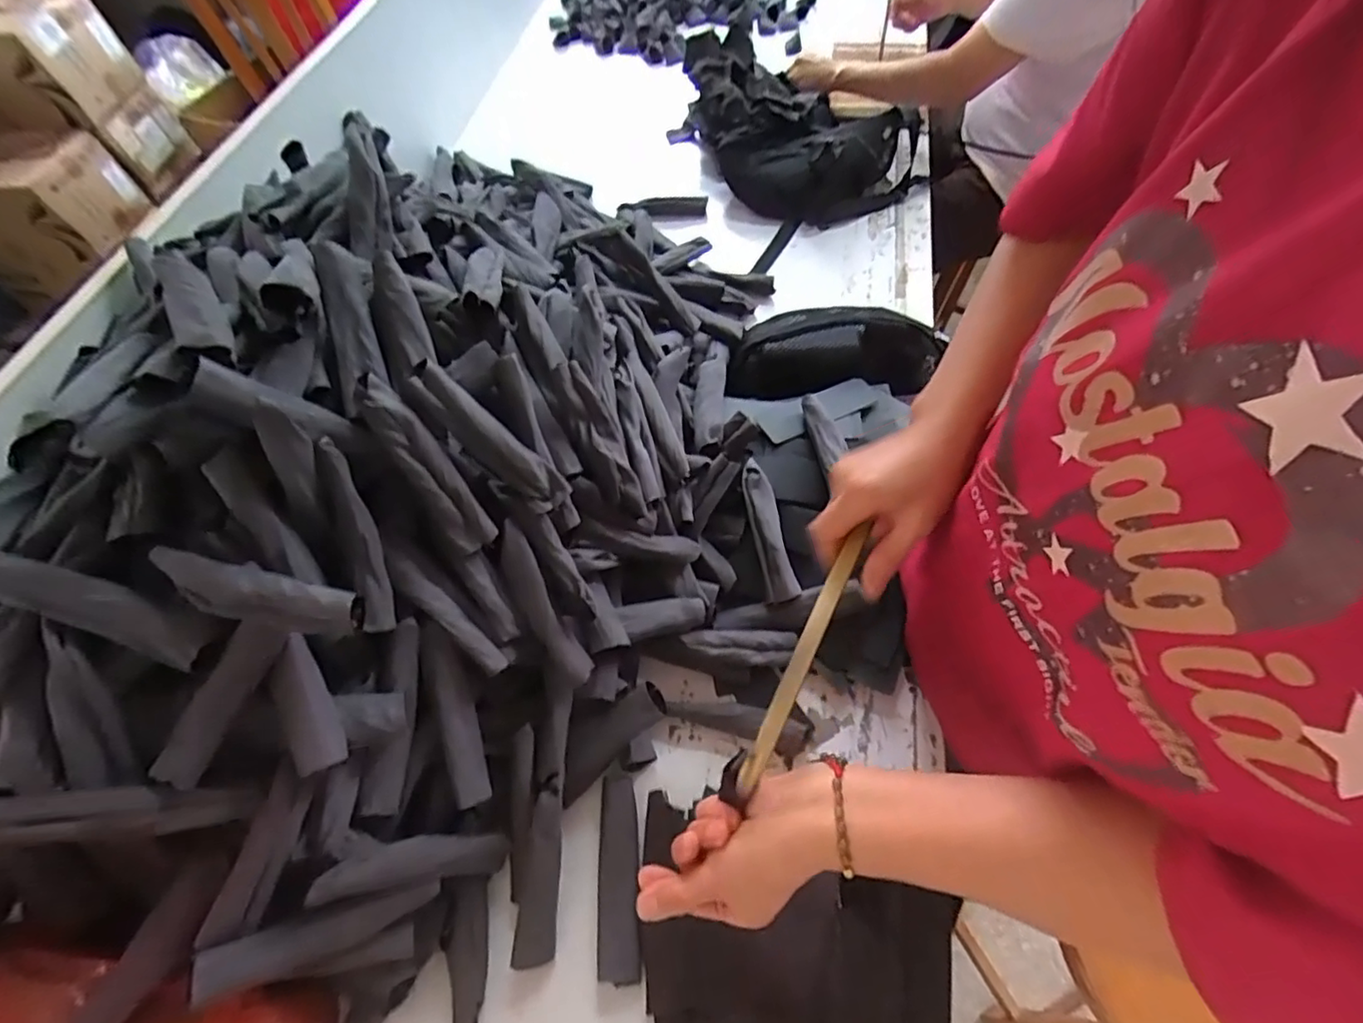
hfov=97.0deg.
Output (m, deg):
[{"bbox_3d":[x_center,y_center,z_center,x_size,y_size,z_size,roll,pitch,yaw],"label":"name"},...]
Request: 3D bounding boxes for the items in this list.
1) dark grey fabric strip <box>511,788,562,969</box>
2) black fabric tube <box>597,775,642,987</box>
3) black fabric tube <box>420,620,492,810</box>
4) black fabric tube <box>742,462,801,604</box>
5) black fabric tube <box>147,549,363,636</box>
[{"bbox_3d":[-0.118,0.302,0.502,0.034,0.017,0.133,4,82,7],"label":"dark grey fabric strip"},{"bbox_3d":[-0.054,0.311,0.518,0.035,0.014,0.149,-4,60,2],"label":"black fabric tube"},{"bbox_3d":[-0.187,0.171,0.499,0.031,0.023,0.137,-15,84,-4],"label":"black fabric tube"},{"bbox_3d":[0.087,0.018,0.615,0.029,0.029,0.145,-13,81,-3],"label":"black fabric tube"},{"bbox_3d":[-0.279,0.052,0.390,0.148,0.021,0.034,10,62,10],"label":"black fabric tube"}]

